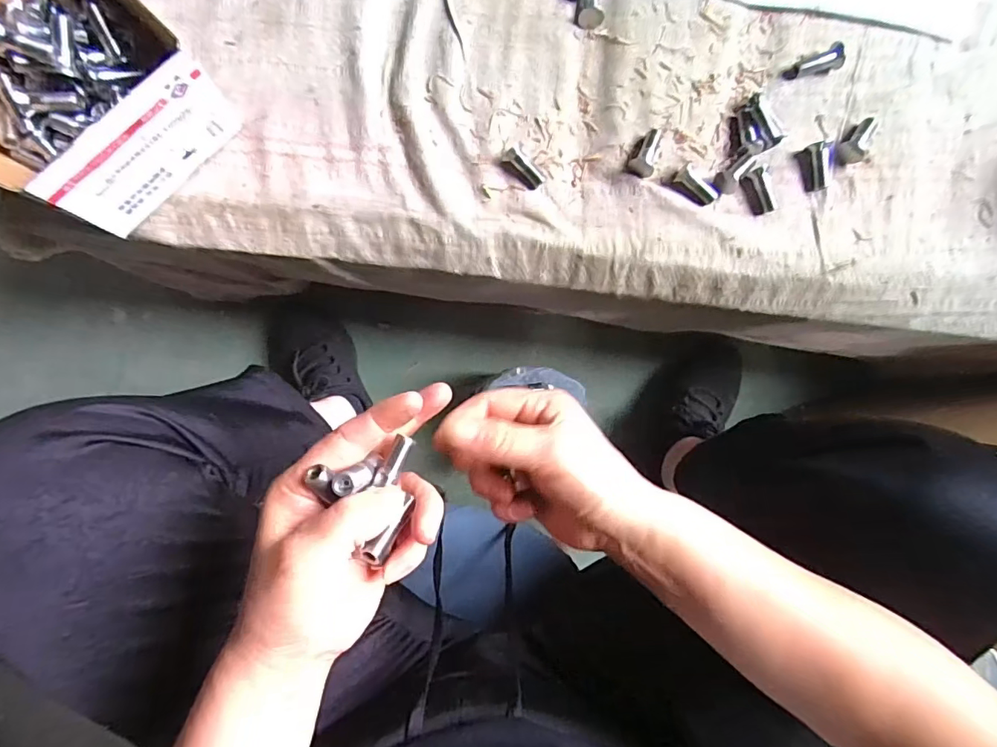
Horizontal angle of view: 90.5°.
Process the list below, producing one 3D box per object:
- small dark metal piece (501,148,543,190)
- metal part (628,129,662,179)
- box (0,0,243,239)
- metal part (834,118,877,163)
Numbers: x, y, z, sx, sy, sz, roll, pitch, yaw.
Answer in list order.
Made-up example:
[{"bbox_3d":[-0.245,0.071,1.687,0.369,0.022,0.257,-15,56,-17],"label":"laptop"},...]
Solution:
[{"bbox_3d":[0.018,-0.155,0.378,0.033,0.013,0.012,38,87,2],"label":"small dark metal piece"},{"bbox_3d":[0.114,-0.171,0.380,0.019,0.012,0.038,18,86,0],"label":"metal part"},{"bbox_3d":[-0.291,-0.191,0.335,0.146,0.084,0.138,43,87,2],"label":"box"},{"bbox_3d":[0.282,-0.182,0.385,0.023,0.010,0.042,37,87,2],"label":"metal part"}]

